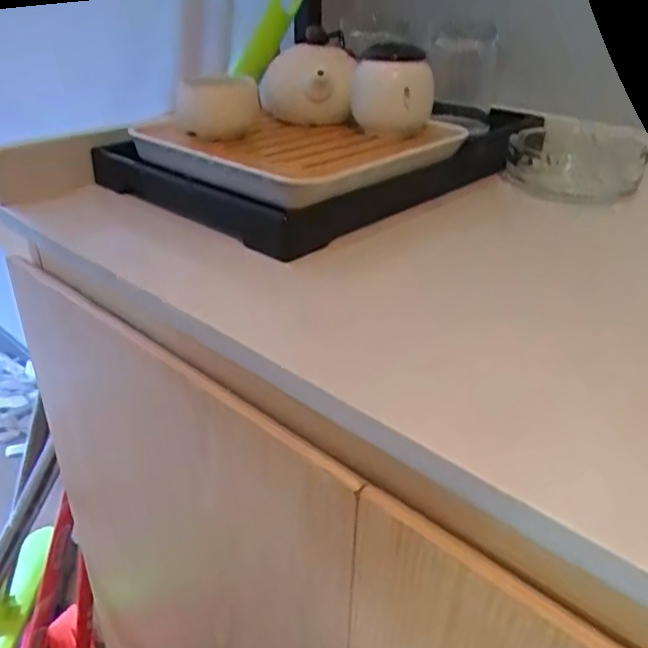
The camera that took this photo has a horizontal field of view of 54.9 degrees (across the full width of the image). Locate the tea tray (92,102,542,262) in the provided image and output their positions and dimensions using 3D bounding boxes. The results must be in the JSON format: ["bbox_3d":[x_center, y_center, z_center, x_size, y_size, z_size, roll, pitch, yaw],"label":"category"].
[{"bbox_3d":[0.007,-0.149,0.531,0.335,0.045,0.220,-25,39,-36],"label":"tea tray"}]

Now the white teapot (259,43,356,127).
[{"bbox_3d":[-0.014,-0.199,0.518,0.071,0.057,0.062,4,30,5],"label":"white teapot"}]

